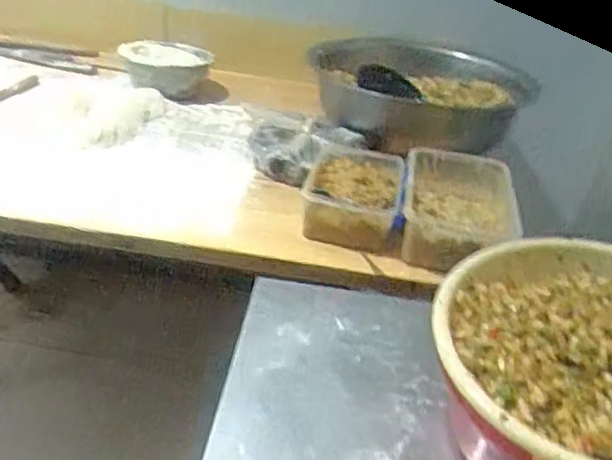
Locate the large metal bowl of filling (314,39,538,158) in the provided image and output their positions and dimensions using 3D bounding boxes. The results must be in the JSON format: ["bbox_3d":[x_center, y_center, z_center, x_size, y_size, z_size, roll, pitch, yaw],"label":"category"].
[{"bbox_3d":[0.221,-0.318,1.282,0.388,0.151,0.472,0,33,-11],"label":"large metal bowl of filling"}]

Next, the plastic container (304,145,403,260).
[{"bbox_3d":[0.080,-0.063,1.020,0.165,0.089,0.238,10,33,4],"label":"plastic container"}]

